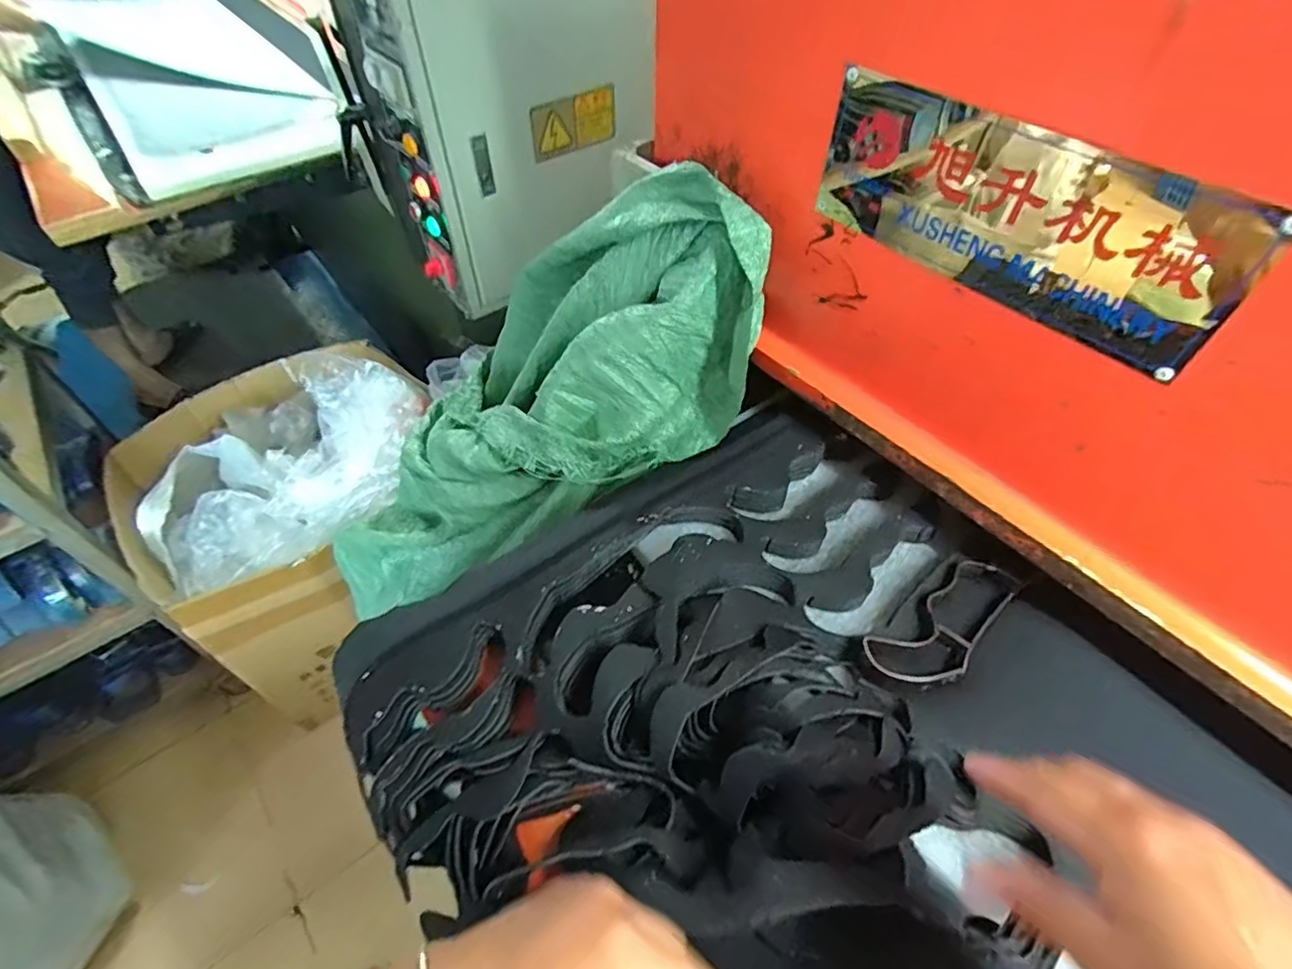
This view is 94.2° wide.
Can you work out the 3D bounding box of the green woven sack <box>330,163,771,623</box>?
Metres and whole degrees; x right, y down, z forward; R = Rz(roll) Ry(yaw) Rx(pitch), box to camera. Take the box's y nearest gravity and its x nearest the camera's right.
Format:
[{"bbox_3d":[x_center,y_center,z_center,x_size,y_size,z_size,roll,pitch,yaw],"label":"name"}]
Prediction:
[{"bbox_3d":[-0.135,-0.093,0.734,0.681,0.183,0.276,-33,43,32],"label":"green woven sack"}]

